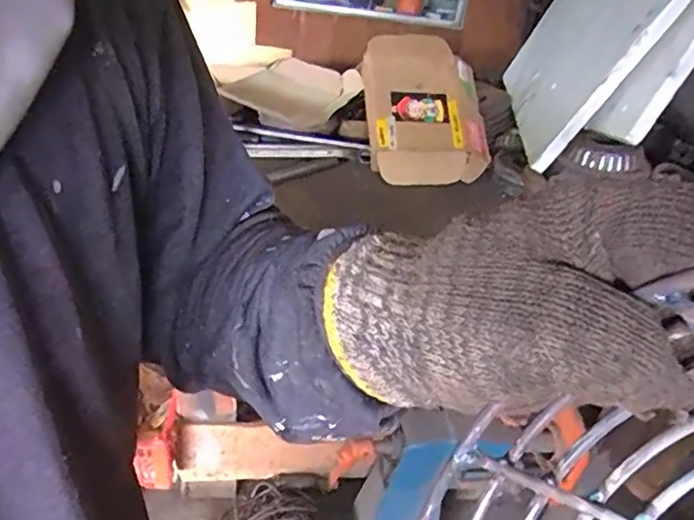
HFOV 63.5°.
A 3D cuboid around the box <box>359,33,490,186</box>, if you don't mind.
[{"bbox_3d":[0.175,-0.330,1.240,0.267,0.068,0.359,2,71,-11],"label":"box"}]

